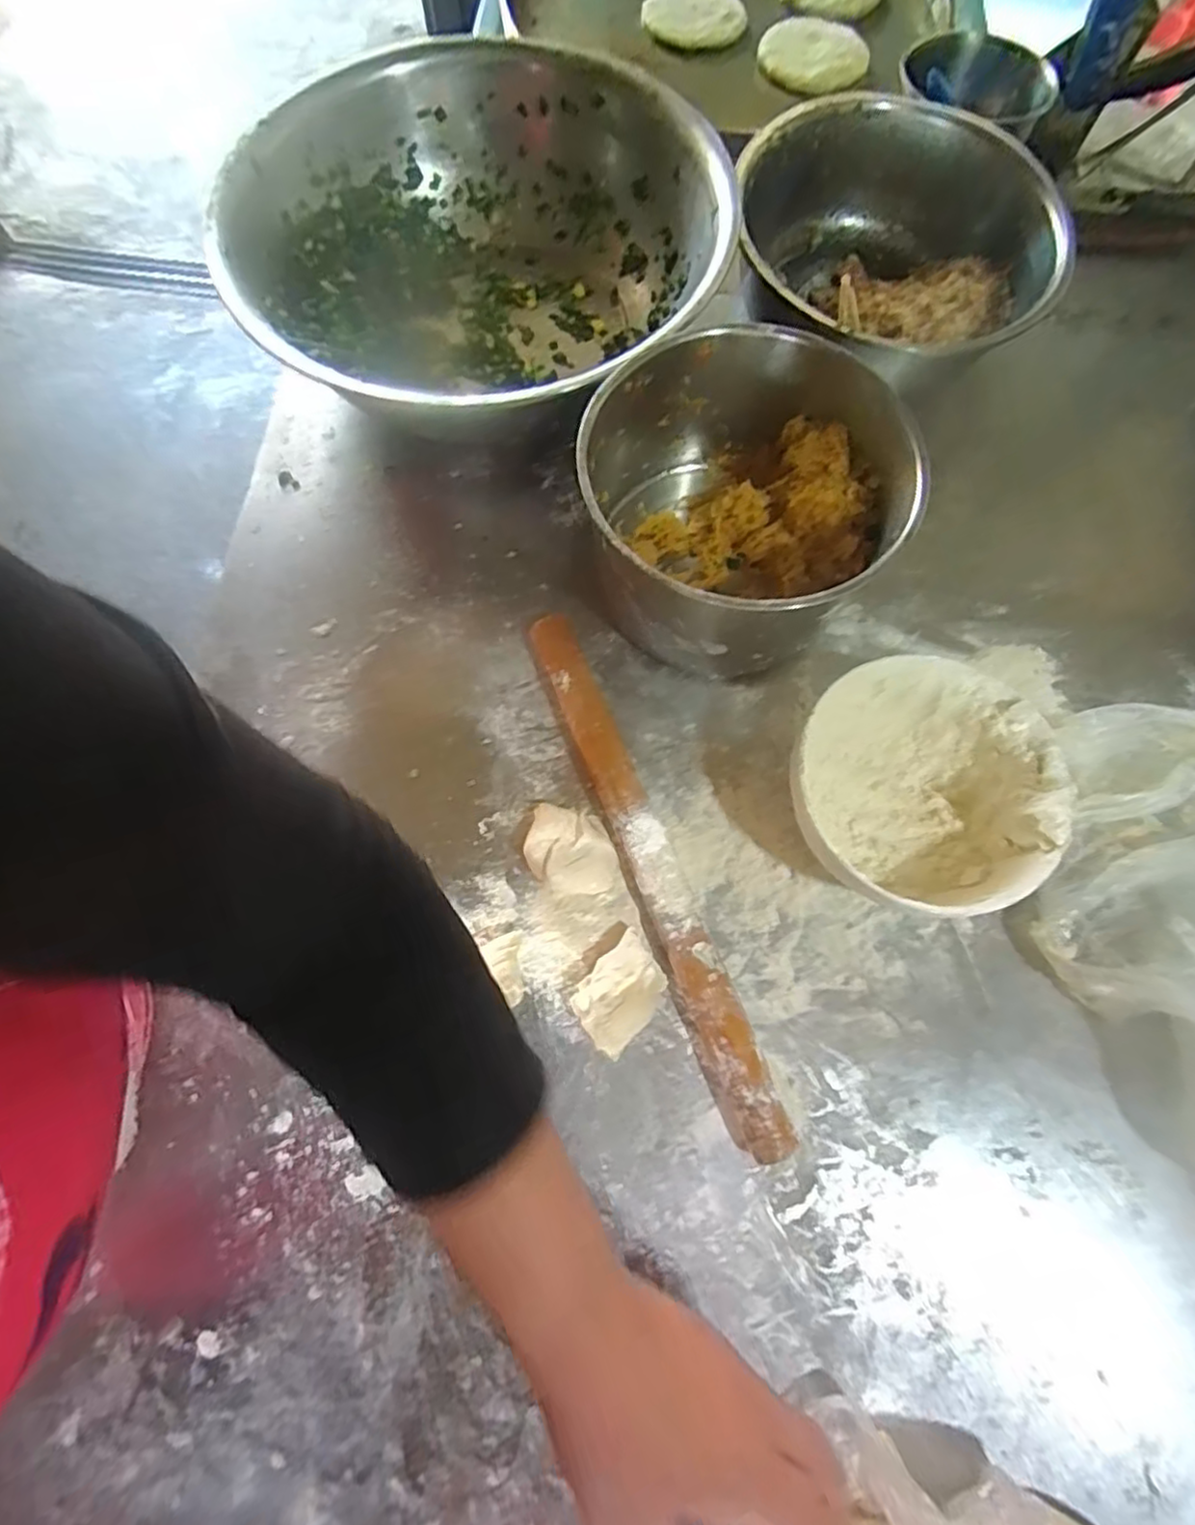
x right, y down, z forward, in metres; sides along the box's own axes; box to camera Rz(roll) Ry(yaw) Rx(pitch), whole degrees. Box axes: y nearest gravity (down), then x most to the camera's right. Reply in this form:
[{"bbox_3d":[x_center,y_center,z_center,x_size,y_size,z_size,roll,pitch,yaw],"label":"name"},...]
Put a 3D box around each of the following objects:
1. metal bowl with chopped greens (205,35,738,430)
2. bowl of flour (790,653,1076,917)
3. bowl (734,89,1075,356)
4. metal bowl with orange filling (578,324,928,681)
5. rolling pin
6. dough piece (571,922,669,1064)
[{"bbox_3d":[-0.091,-0.401,0.560,0.367,0.117,0.368,0,71,-1],"label":"metal bowl with chopped greens"},{"bbox_3d":[0.199,0.020,0.440,0.151,0.082,0.157,0,71,-1],"label":"bowl of flour"},{"bbox_3d":[0.239,-0.410,0.574,0.252,0.115,0.236,0,71,-1],"label":"bowl"},{"bbox_3d":[0.095,-0.174,0.481,0.203,0.129,0.204,0,71,-1],"label":"metal bowl with orange filling"},{"bbox_3d":[0.033,0.064,0.446,0.032,0.037,0.364,-20,72,-8],"label":"rolling pin"},{"bbox_3d":[0.015,0.144,0.422,0.060,0.033,0.047,-42,76,-13],"label":"dough piece"}]

